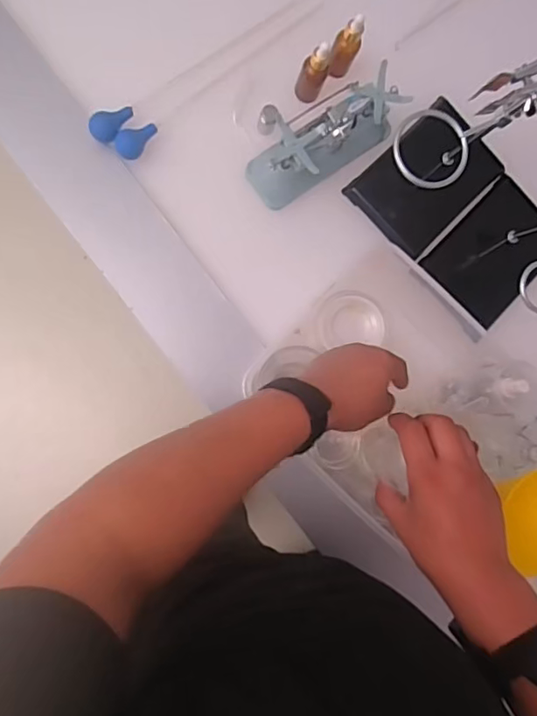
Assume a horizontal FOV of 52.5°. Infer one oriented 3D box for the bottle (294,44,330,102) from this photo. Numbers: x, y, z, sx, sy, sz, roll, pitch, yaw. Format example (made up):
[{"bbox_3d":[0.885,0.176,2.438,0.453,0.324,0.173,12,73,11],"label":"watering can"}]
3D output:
[{"bbox_3d":[0.054,-0.343,0.660,0.030,0.086,0.024,24,84,-7],"label":"bottle"}]

